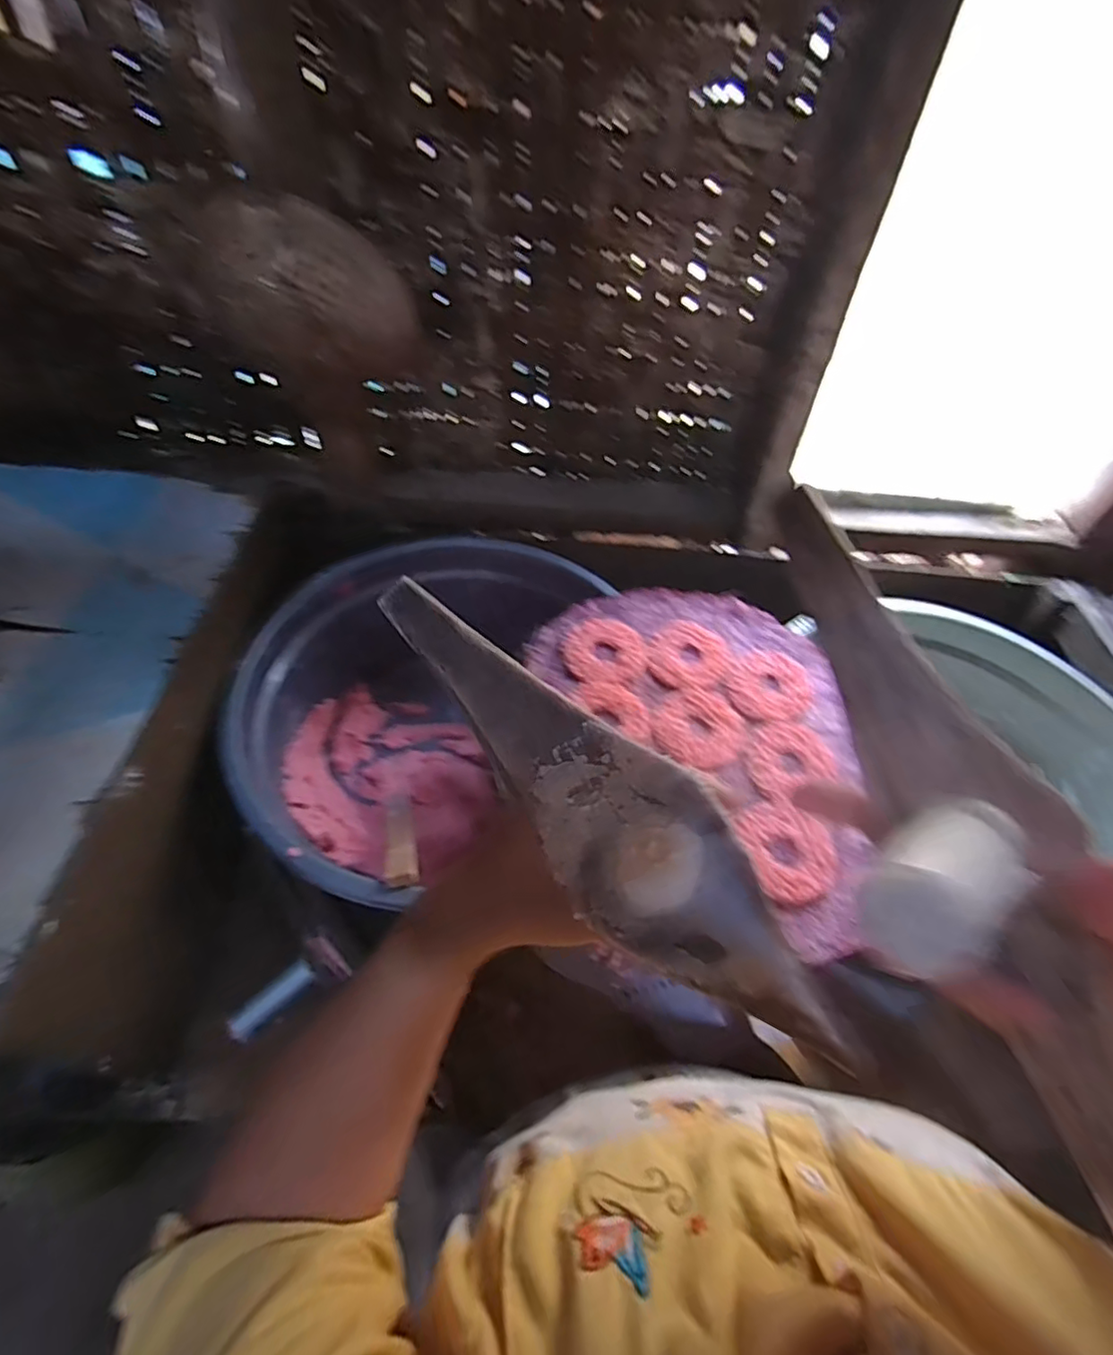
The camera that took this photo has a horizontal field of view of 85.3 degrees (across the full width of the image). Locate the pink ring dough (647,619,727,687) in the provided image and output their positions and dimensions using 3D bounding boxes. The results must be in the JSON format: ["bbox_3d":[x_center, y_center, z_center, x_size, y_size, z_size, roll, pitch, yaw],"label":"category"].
[{"bbox_3d":[0.134,-0.025,0.610,0.075,0.008,0.091,36,58,21],"label":"pink ring dough"}]

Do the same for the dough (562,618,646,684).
[{"bbox_3d":[0.048,-0.027,0.602,0.079,0.010,0.078,5,52,-1],"label":"dough"}]

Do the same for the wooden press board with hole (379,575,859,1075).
[{"bbox_3d":[0.028,0.057,0.227,0.236,0.023,0.058,47,57,-10],"label":"wooden press board with hole"}]

